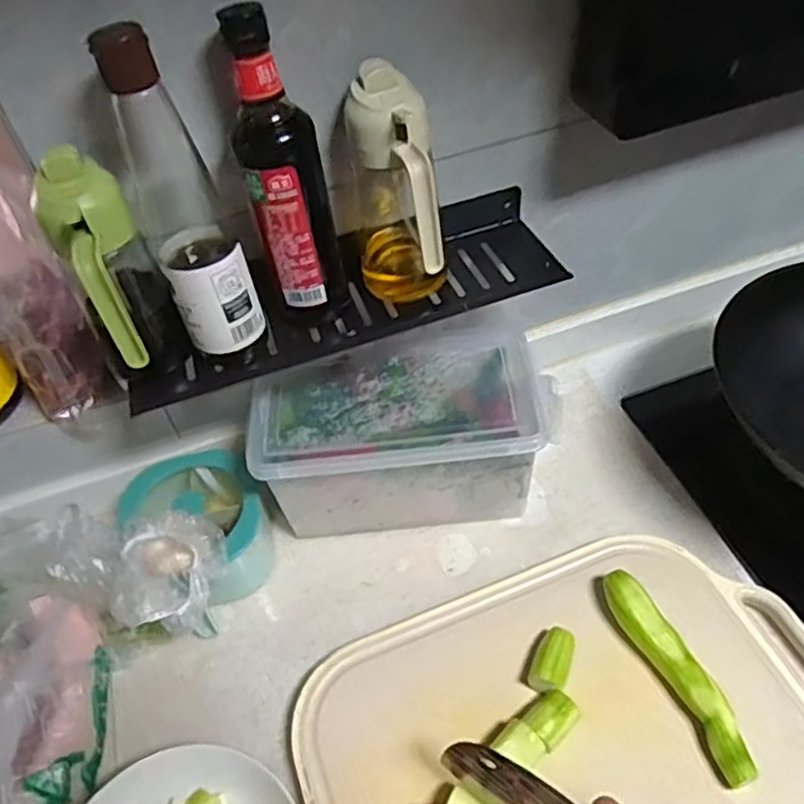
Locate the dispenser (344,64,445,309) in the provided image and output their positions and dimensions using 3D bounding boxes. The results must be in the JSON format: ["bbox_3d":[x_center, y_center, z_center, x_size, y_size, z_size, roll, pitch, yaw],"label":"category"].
[{"bbox_3d":[-0.005,-0.162,0.570,0.075,0.190,0.093,-9,49,-1],"label":"dispenser"}]

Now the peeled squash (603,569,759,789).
[{"bbox_3d":[0.229,0.224,0.580,0.033,0.034,0.180,-23,51,-13],"label":"peeled squash"}]

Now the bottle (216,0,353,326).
[{"bbox_3d":[-0.087,-0.164,0.536,0.063,0.240,0.051,-13,50,-4],"label":"bottle"}]

